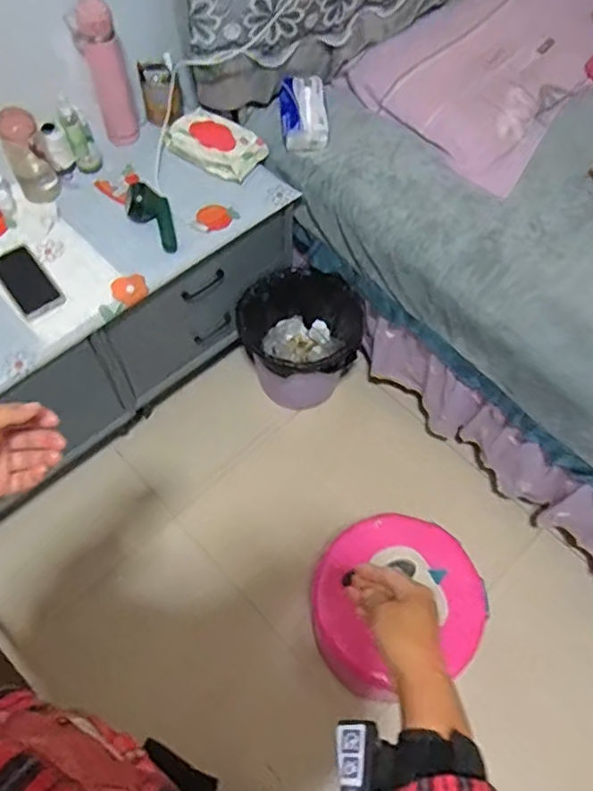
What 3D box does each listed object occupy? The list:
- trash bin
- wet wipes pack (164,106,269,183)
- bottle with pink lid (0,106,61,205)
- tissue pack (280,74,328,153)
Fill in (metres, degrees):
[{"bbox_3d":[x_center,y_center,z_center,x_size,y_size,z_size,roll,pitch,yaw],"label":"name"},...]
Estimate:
[{"bbox_3d":[0.006,-0.124,1.506,0.294,0.277,0.288,0,61,0],"label":"trash bin"},{"bbox_3d":[-0.170,-0.533,1.281,0.195,0.055,0.116,25,64,13],"label":"wet wipes pack"},{"bbox_3d":[-0.518,-0.460,1.165,0.073,0.196,0.067,-20,63,-11],"label":"bottle with pink lid"},{"bbox_3d":[0.018,-0.597,1.274,0.103,0.056,0.173,-3,61,-2],"label":"tissue pack"}]

